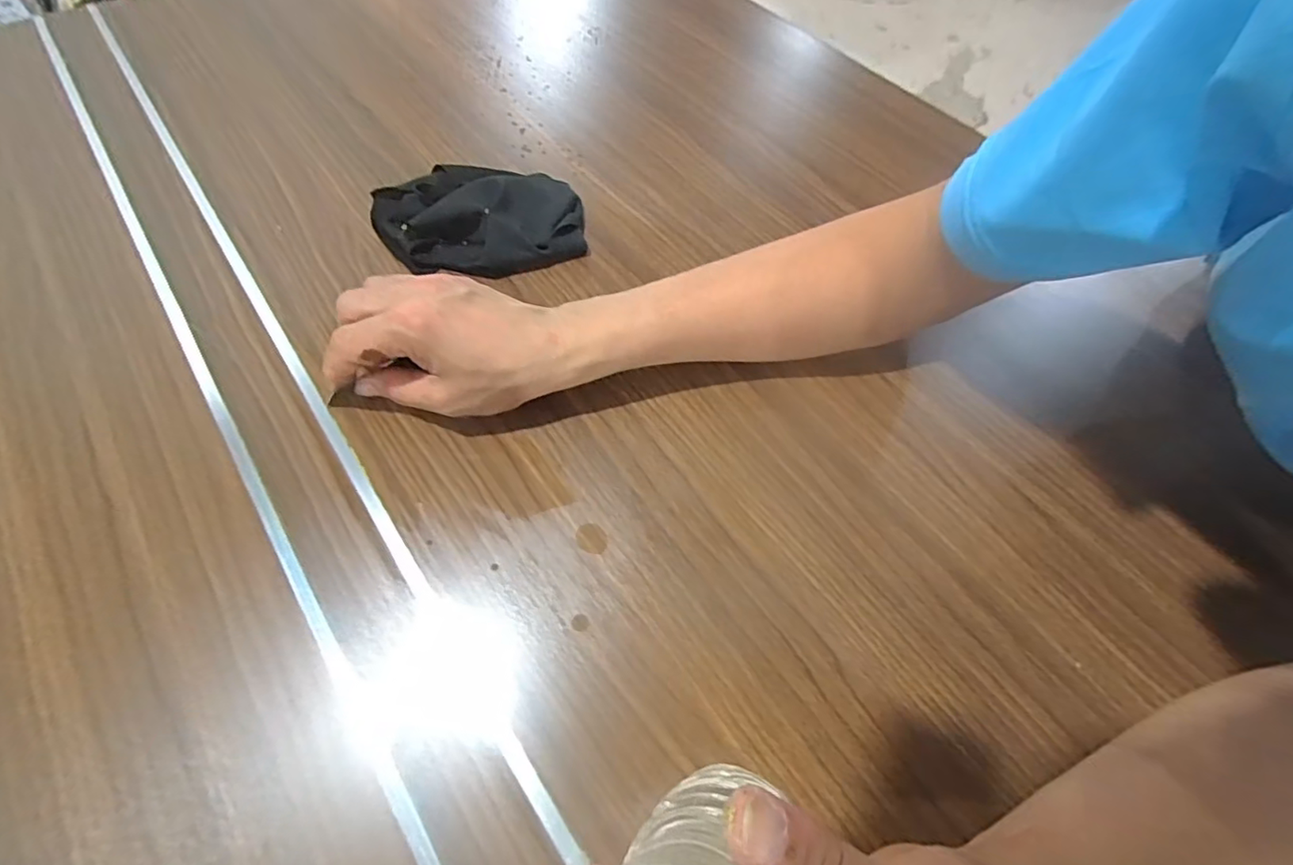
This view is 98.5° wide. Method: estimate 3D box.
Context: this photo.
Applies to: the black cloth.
[{"bbox_3d":[-0.130,-0.168,0.433,0.155,0.033,0.107,-12,61,-10],"label":"black cloth"}]

